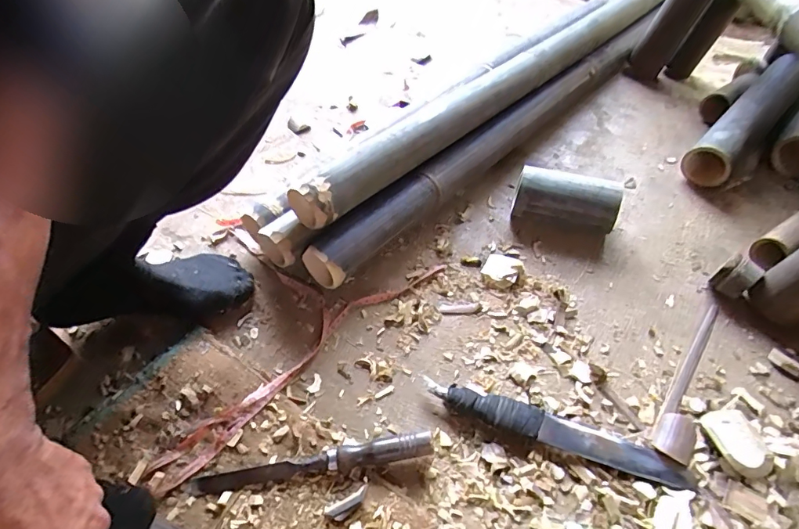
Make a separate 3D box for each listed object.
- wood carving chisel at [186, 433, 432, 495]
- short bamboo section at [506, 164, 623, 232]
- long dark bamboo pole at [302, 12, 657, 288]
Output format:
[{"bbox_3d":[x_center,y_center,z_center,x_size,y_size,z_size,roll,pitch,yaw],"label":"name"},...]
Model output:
[{"bbox_3d":[-0.089,0.204,0.461,0.243,0.022,0.022,-7,51,-6],"label":"wood carving chisel"},{"bbox_3d":[0.246,-0.094,0.678,0.144,0.073,0.072,16,53,12],"label":"short bamboo section"},{"bbox_3d":[0.197,-0.230,0.754,0.880,0.052,0.055,-37,60,-27],"label":"long dark bamboo pole"}]

